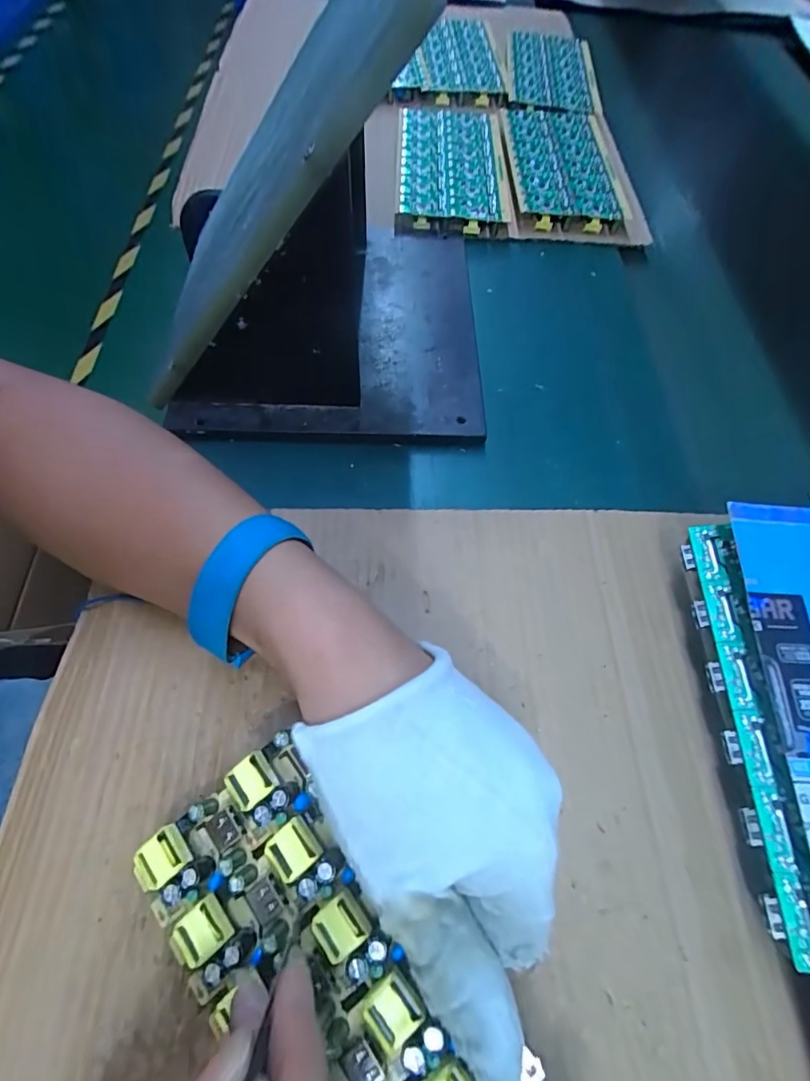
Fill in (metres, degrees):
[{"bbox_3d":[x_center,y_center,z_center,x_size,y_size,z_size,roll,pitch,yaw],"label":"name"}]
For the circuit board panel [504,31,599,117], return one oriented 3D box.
[{"bbox_3d":[0.160,-0.515,0.542,0.094,0.007,0.188,5,62,0],"label":"circuit board panel"}]

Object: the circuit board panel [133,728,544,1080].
[{"bbox_3d":[-0.023,0.164,0.172,0.079,0.030,0.174,-36,71,-19],"label":"circuit board panel"}]

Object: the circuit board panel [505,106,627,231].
[{"bbox_3d":[0.145,-0.351,0.457,0.093,0.008,0.187,2,62,-2],"label":"circuit board panel"}]

